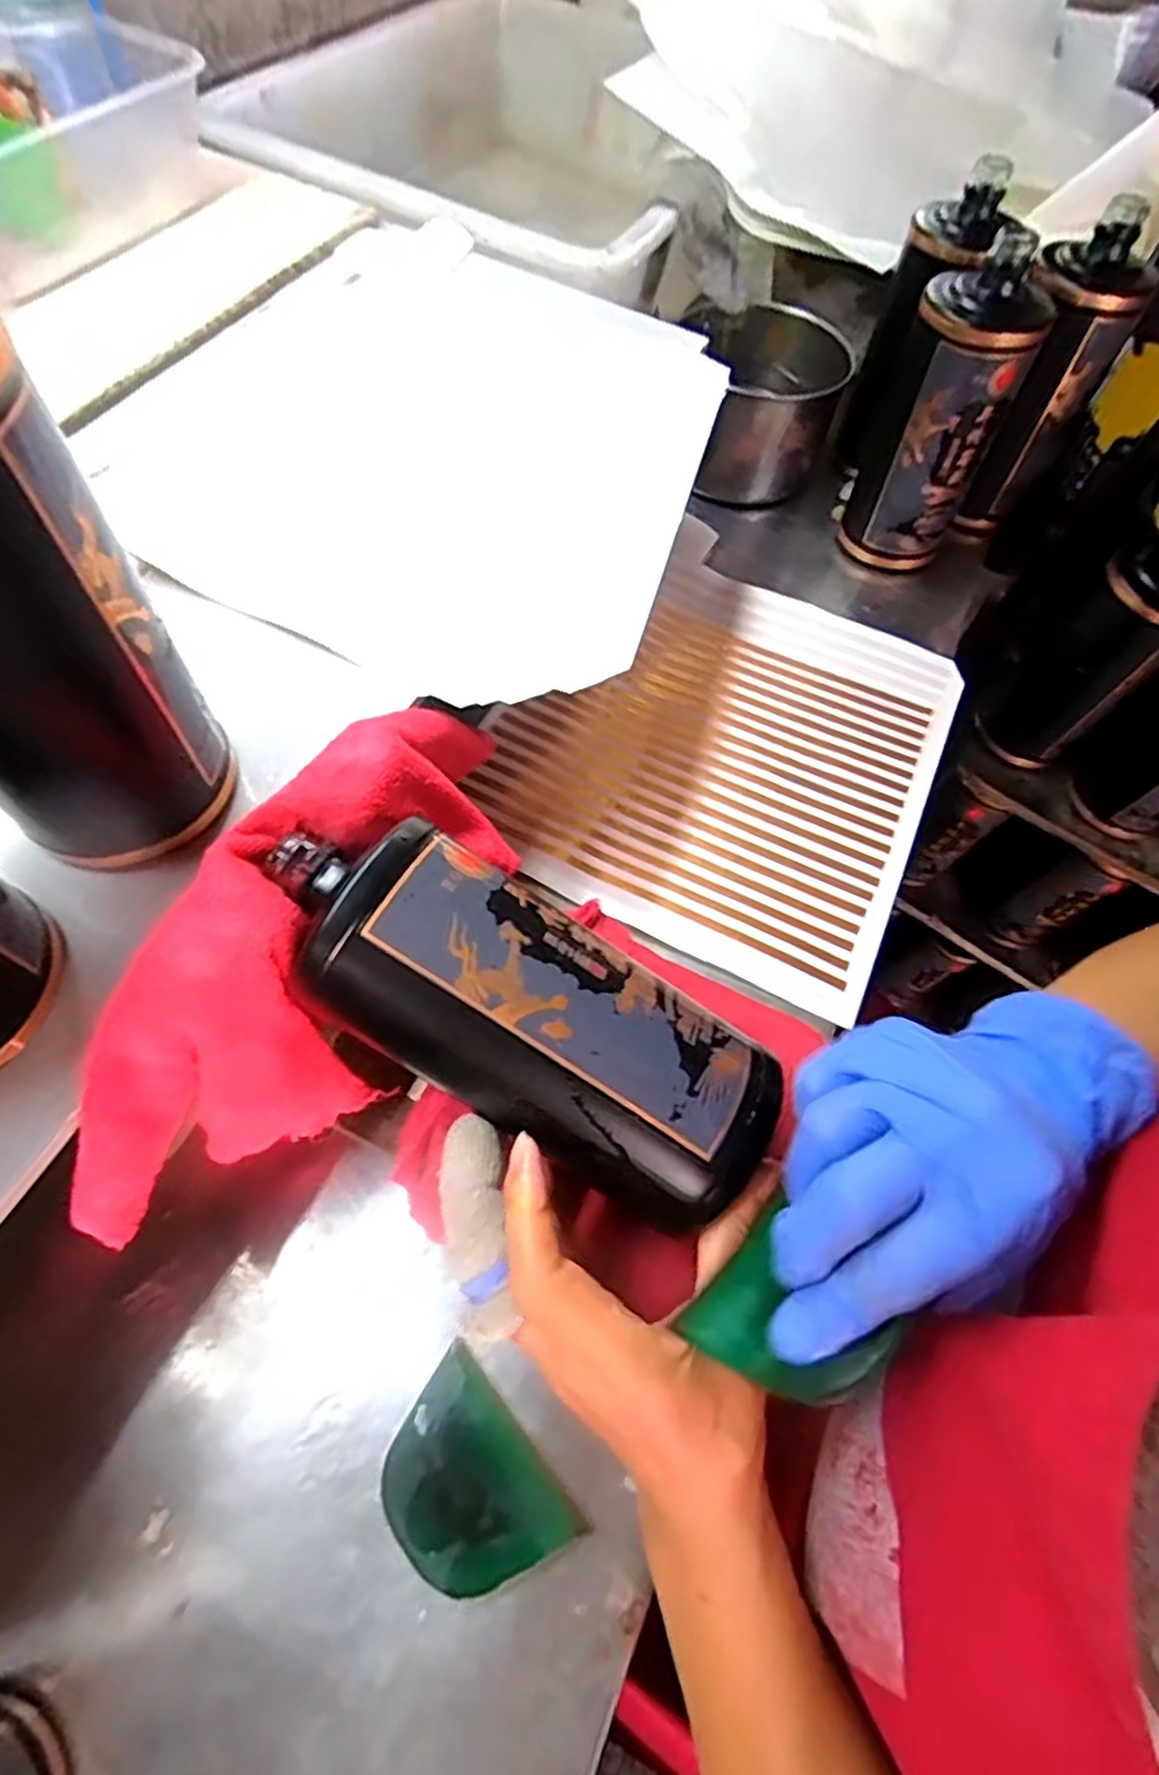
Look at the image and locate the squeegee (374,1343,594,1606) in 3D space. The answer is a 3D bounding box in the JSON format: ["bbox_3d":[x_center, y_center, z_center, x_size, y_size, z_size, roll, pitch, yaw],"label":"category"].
[{"bbox_3d":[-0.044,0.235,0.293,0.054,0.012,0.078,-37,70,-21],"label":"squeegee"}]

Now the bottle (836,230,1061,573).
[{"bbox_3d":[0.254,-0.335,0.528,0.080,0.181,0.092,21,62,8],"label":"bottle"}]

